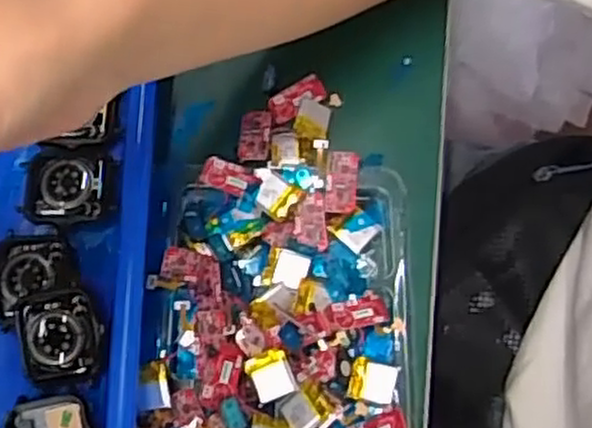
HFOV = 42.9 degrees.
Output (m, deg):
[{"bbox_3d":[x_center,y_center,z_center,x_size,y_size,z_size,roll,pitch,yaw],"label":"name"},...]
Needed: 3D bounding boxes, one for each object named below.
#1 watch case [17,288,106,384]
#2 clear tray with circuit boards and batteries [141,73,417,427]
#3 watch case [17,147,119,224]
[{"bbox_3d":[-0.105,0.055,0.334,0.036,0.013,0.040,-10,73,-1],"label":"watch case"},{"bbox_3d":[-0.008,0.077,0.342,0.124,0.032,0.288,2,73,3],"label":"clear tray with circuit boards and batteries"},{"bbox_3d":[-0.108,-0.014,0.359,0.040,0.006,0.036,-1,73,2],"label":"watch case"}]

